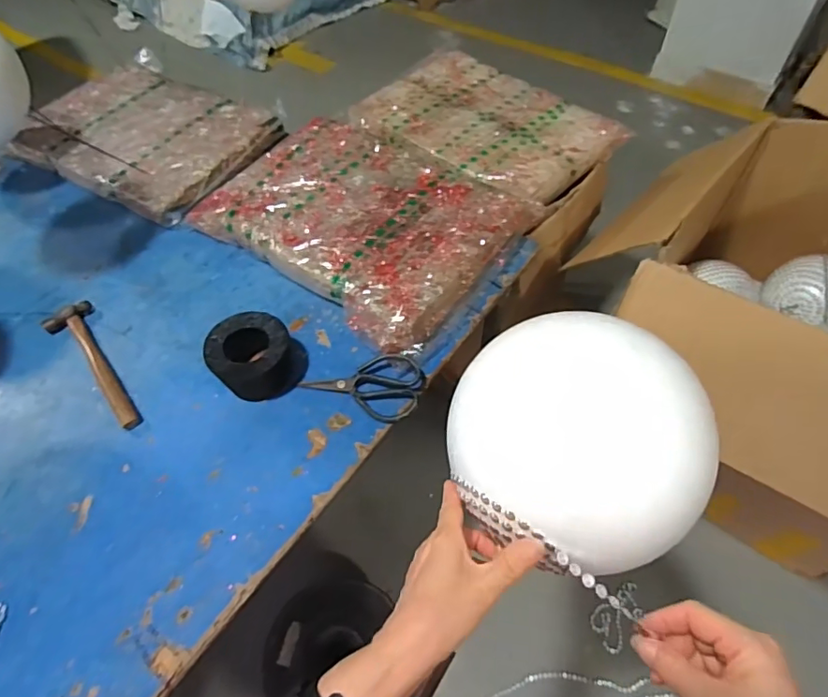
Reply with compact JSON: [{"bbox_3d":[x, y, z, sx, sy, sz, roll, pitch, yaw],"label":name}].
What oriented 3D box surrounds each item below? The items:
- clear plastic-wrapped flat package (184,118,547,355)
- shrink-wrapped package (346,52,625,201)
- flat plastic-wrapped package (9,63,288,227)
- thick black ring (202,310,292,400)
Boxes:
[{"bbox_3d":[-0.100,-0.236,0.944,0.531,0.061,0.407,29,61,23],"label":"clear plastic-wrapped flat package"},{"bbox_3d":[0.140,-0.494,1.147,0.329,0.035,0.507,-39,60,-22],"label":"shrink-wrapped package"},{"bbox_3d":[-0.578,-0.458,1.123,0.548,0.071,0.342,26,58,21],"label":"flat plastic-wrapped package"},{"bbox_3d":[-0.234,0.011,0.761,0.110,0.083,0.116,-2,54,3],"label":"thick black ring"}]

